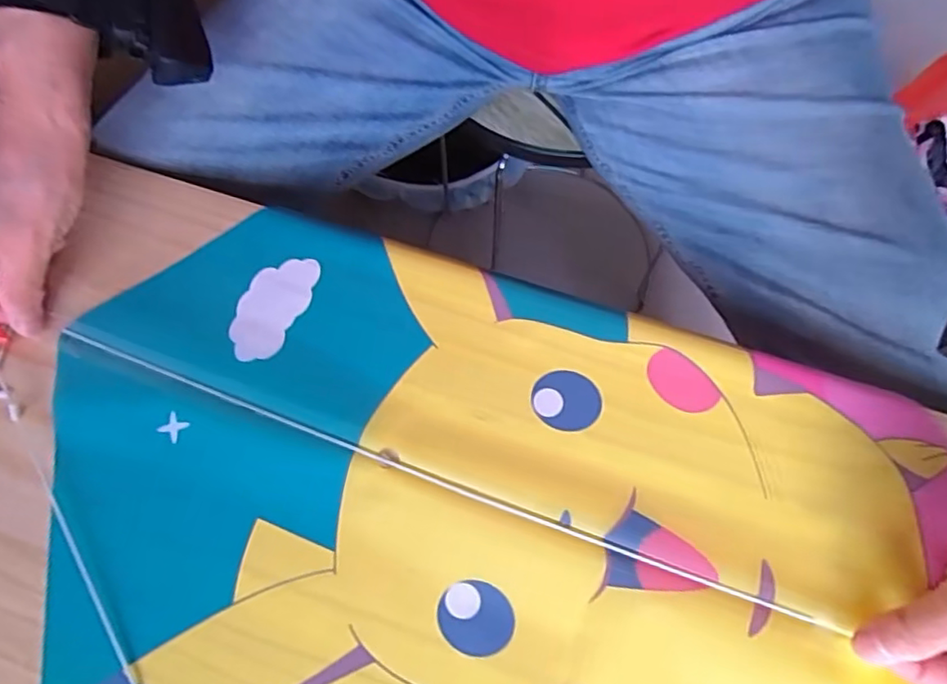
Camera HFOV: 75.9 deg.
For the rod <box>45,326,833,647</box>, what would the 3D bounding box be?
[{"bbox_3d":[-0.036,0.066,0.321,0.436,0.007,0.007,19,70,10],"label":"rod"}]

